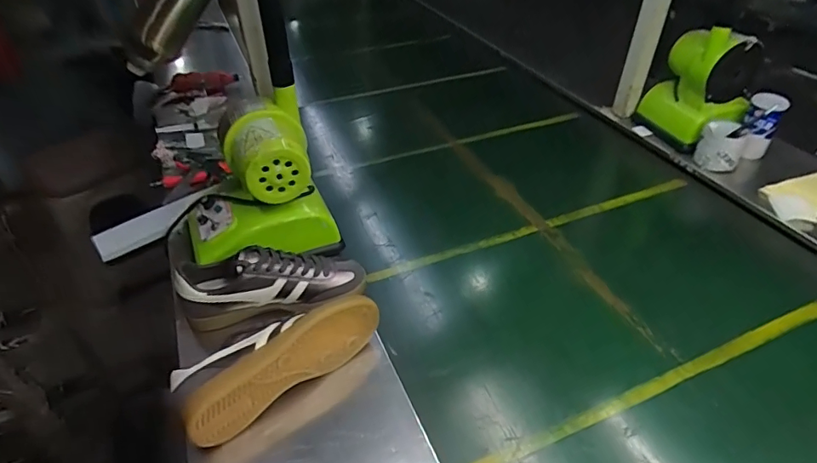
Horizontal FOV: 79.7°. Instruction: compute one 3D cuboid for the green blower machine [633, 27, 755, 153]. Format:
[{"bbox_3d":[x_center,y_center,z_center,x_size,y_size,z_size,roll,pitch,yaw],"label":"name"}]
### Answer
[{"bbox_3d":[0.624,-0.320,1.061,0.118,0.226,0.194,-15,40,-18],"label":"green blower machine"}]

